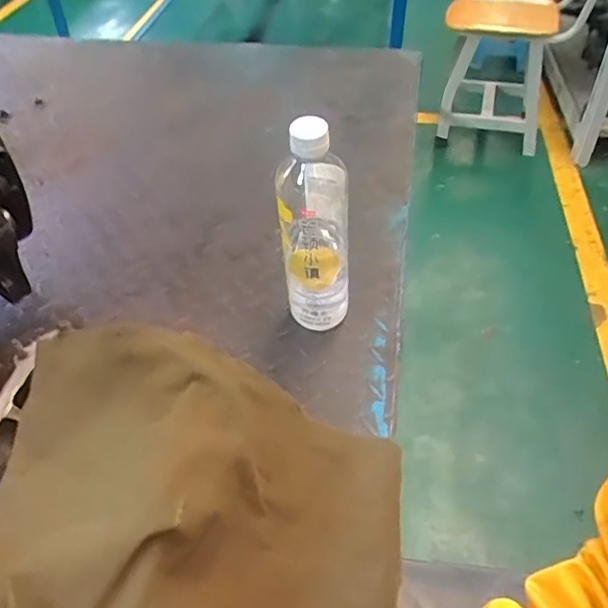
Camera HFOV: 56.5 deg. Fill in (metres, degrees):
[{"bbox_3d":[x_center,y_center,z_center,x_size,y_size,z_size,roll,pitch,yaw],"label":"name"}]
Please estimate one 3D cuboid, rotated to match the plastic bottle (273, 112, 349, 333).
[{"bbox_3d":[0.010,-0.067,0.520,0.062,0.220,0.062,2,45,4],"label":"plastic bottle"}]

